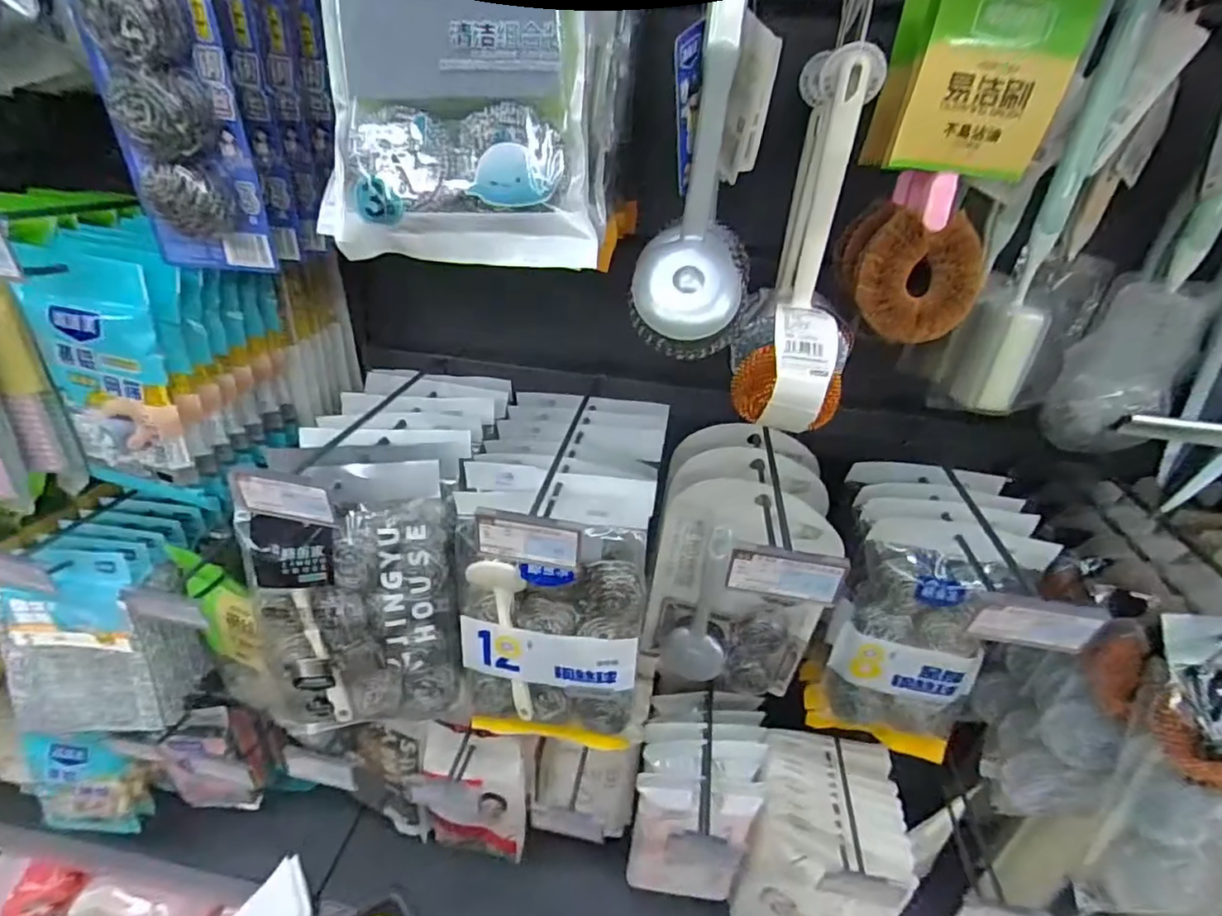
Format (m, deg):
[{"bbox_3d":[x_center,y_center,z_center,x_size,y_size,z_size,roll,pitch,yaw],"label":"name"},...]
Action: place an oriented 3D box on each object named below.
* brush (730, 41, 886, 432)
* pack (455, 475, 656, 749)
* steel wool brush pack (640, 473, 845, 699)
[{"bbox_3d":[0.139,-0.137,0.410,0.072,0.230,0.073,12,33,11],"label":"brush"},{"bbox_3d":[-0.059,0.162,0.599,0.177,0.283,0.054,5,19,4],"label":"pack"},{"bbox_3d":[0.132,0.147,0.644,0.173,0.260,0.039,15,33,16],"label":"steel wool brush pack"}]

